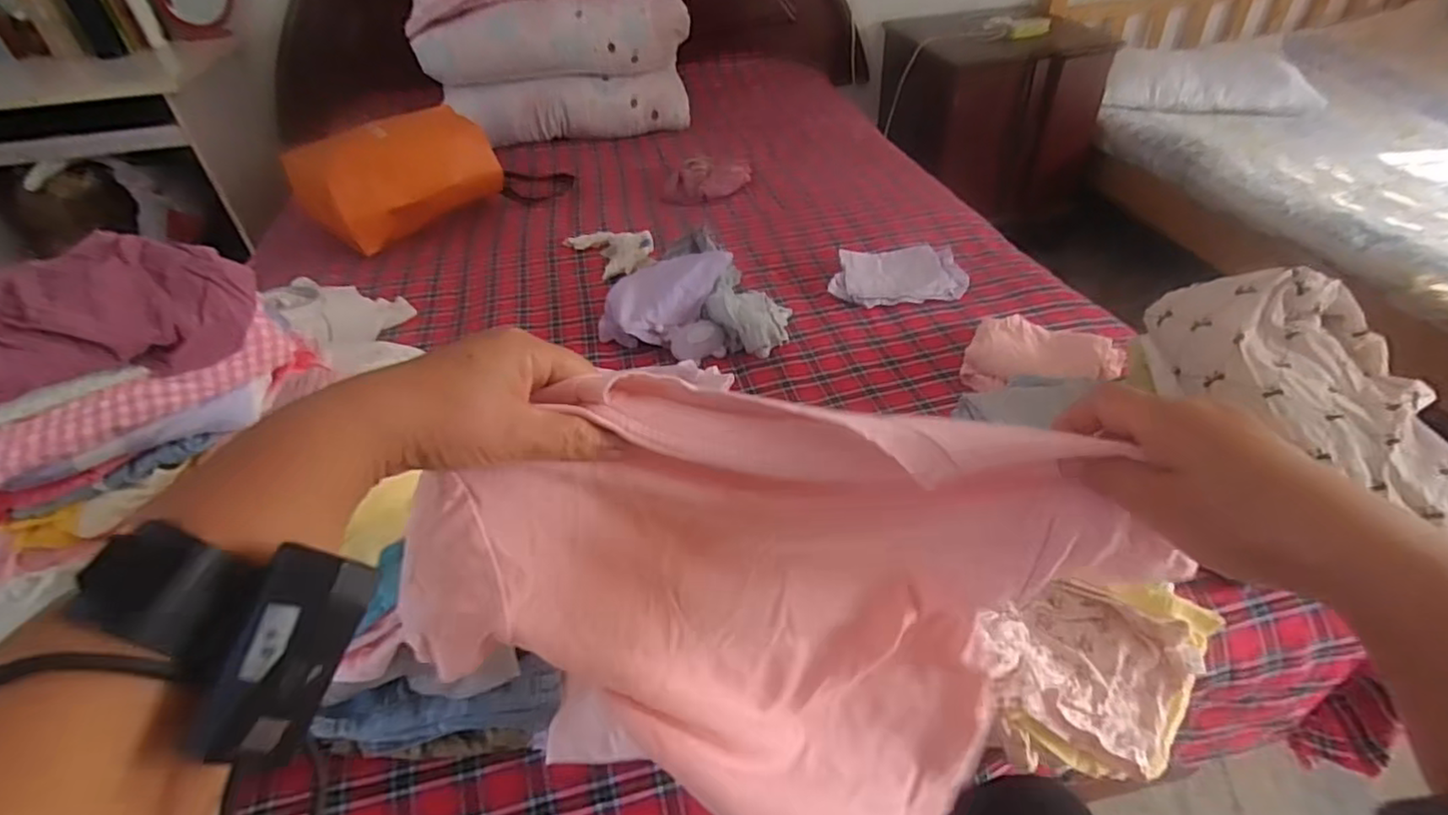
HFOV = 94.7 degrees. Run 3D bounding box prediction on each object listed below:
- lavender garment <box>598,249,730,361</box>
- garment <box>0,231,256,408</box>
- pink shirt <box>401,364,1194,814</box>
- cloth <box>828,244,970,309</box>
[{"bbox_3d":[-0.087,-0.151,0.998,0.195,0.086,0.175,5,42,10],"label":"lavender garment"},{"bbox_3d":[-0.551,-0.080,0.583,0.237,0.084,0.118,-20,43,-18],"label":"garment"},{"bbox_3d":[0.025,0.128,0.373,0.338,0.254,0.155,11,43,16],"label":"pink shirt"},{"bbox_3d":[0.273,-0.216,1.069,0.209,0.020,0.155,-7,41,-3],"label":"cloth"}]

